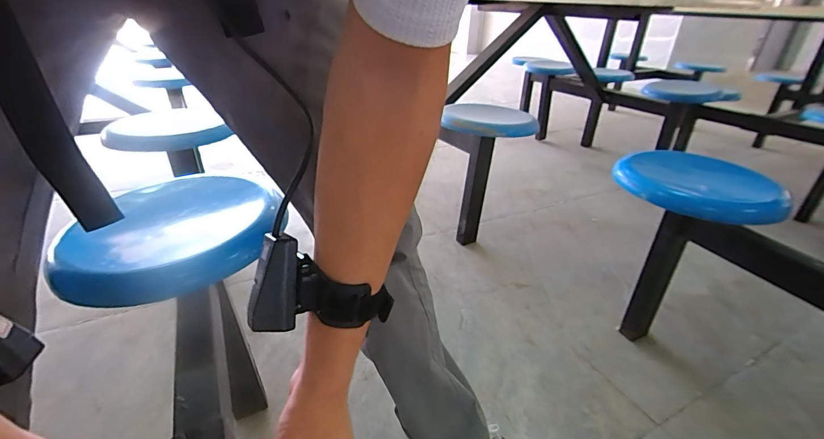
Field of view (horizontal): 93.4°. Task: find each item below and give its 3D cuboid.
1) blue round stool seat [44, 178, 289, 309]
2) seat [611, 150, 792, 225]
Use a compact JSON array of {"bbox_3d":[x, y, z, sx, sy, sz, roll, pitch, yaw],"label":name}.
[{"bbox_3d":[-0.327,0.009,0.546,0.265,0.062,0.217,-12,33,-25],"label":"blue round stool seat"},{"bbox_3d":[0.571,-0.079,0.805,0.276,0.056,0.262,2,30,-1],"label":"seat"}]

